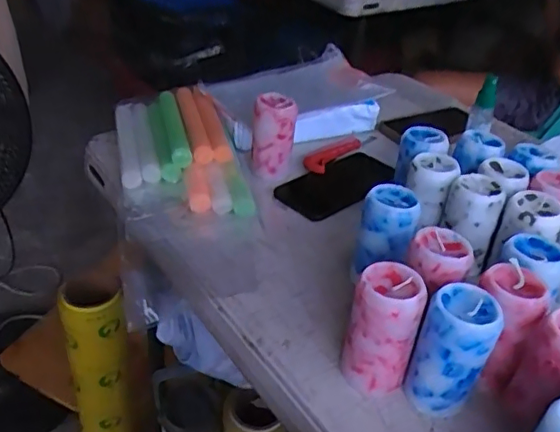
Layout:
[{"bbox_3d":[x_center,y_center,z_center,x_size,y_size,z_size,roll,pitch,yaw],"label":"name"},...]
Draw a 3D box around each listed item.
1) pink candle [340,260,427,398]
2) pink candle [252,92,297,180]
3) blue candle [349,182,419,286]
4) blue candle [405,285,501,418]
[{"bbox_3d":[0.077,0.087,0.434,0.050,0.092,0.046,-9,37,-16],"label":"pink candle"},{"bbox_3d":[-0.008,-0.093,0.686,0.051,0.093,0.048,3,35,0],"label":"pink candle"},{"bbox_3d":[0.099,0.022,0.534,0.050,0.091,0.056,12,36,12],"label":"blue candle"},{"bbox_3d":[0.127,0.100,0.419,0.045,0.089,0.050,25,40,27],"label":"blue candle"}]

